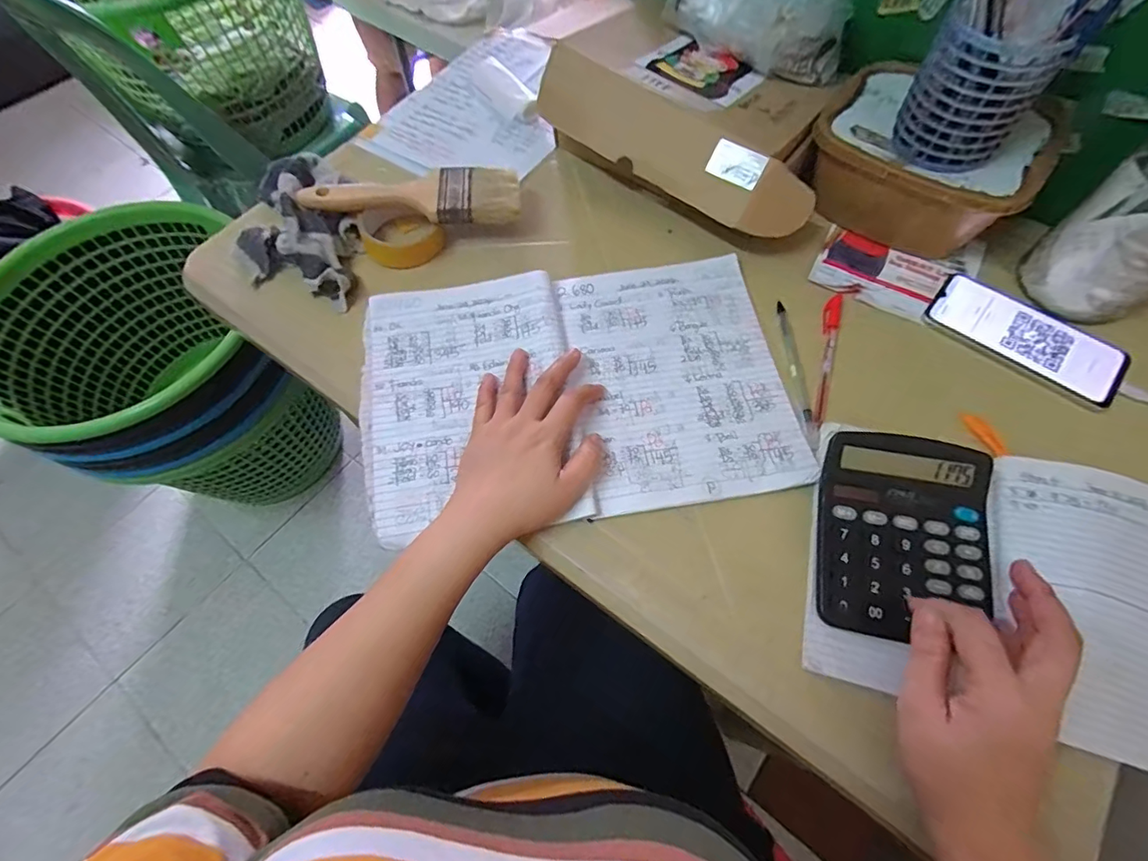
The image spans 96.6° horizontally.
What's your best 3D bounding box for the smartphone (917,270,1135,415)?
[{"bbox_3d":[0.413,-0.088,0.470,0.158,0.013,0.075,38,70,18],"label":"smartphone"}]

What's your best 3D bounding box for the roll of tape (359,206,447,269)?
[{"bbox_3d":[-0.183,-0.205,0.536,0.071,0.028,0.070,0,63,1],"label":"roll of tape"}]

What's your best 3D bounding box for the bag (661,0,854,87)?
[{"bbox_3d":[0.174,-0.417,0.509,0.186,0.085,0.071,32,69,15],"label":"bag"}]

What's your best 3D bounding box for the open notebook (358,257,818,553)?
[{"bbox_3d":[-0.001,-0.044,0.459,0.368,0.019,0.245,-7,63,-3],"label":"open notebook"}]

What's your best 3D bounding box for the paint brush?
[{"bbox_3d":[-0.162,-0.249,0.526,0.217,0.022,0.070,3,65,2],"label":"paint brush"}]

